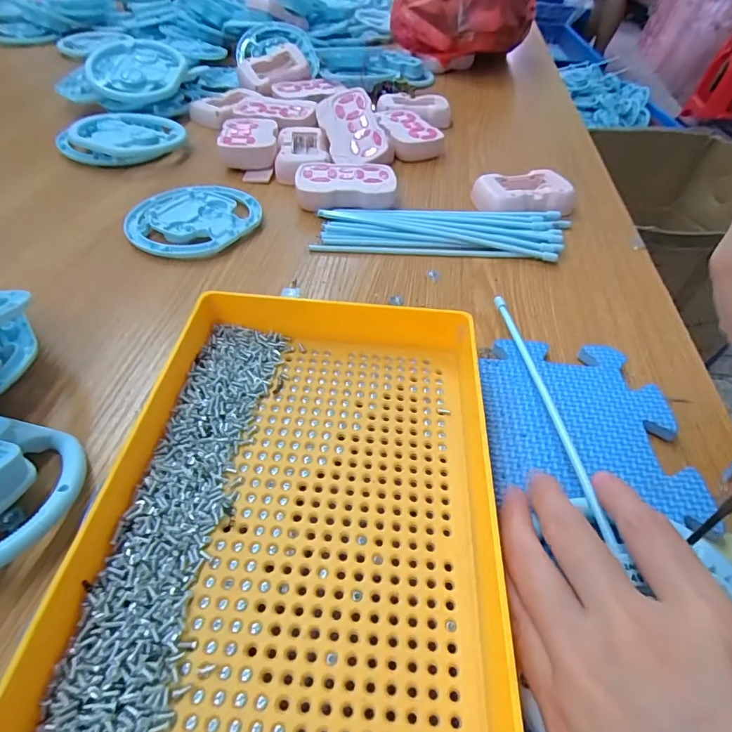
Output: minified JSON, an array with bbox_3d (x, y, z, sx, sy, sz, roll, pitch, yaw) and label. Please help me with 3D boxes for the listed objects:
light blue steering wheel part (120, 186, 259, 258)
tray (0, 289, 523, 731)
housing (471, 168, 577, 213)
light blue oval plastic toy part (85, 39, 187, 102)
[{"bbox_3d":[-0.139,-0.119,0.371,0.102,0.011,0.093,-6,48,-10],"label":"light blue steering wheel part"},{"bbox_3d":[-0.025,0.070,0.182,0.165,0.048,0.242,6,47,1],"label":"tray"},{"bbox_3d":[0.143,-0.156,0.415,0.081,0.021,0.053,-9,49,-12],"label":"housing"},{"bbox_3d":[-0.255,-0.332,0.506,0.099,0.018,0.109,-20,67,-13],"label":"light blue oval plastic toy part"}]

